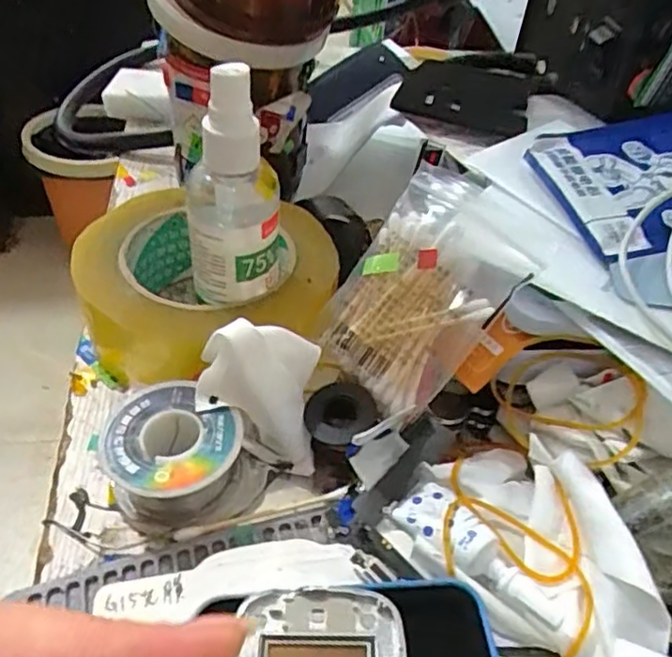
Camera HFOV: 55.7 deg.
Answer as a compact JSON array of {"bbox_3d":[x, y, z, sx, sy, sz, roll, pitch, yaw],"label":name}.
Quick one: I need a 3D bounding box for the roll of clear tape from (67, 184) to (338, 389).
[{"bbox_3d":[-0.056,-0.025,0.313,0.112,0.048,0.112,3,44,-3],"label":"roll of clear tape"}]

